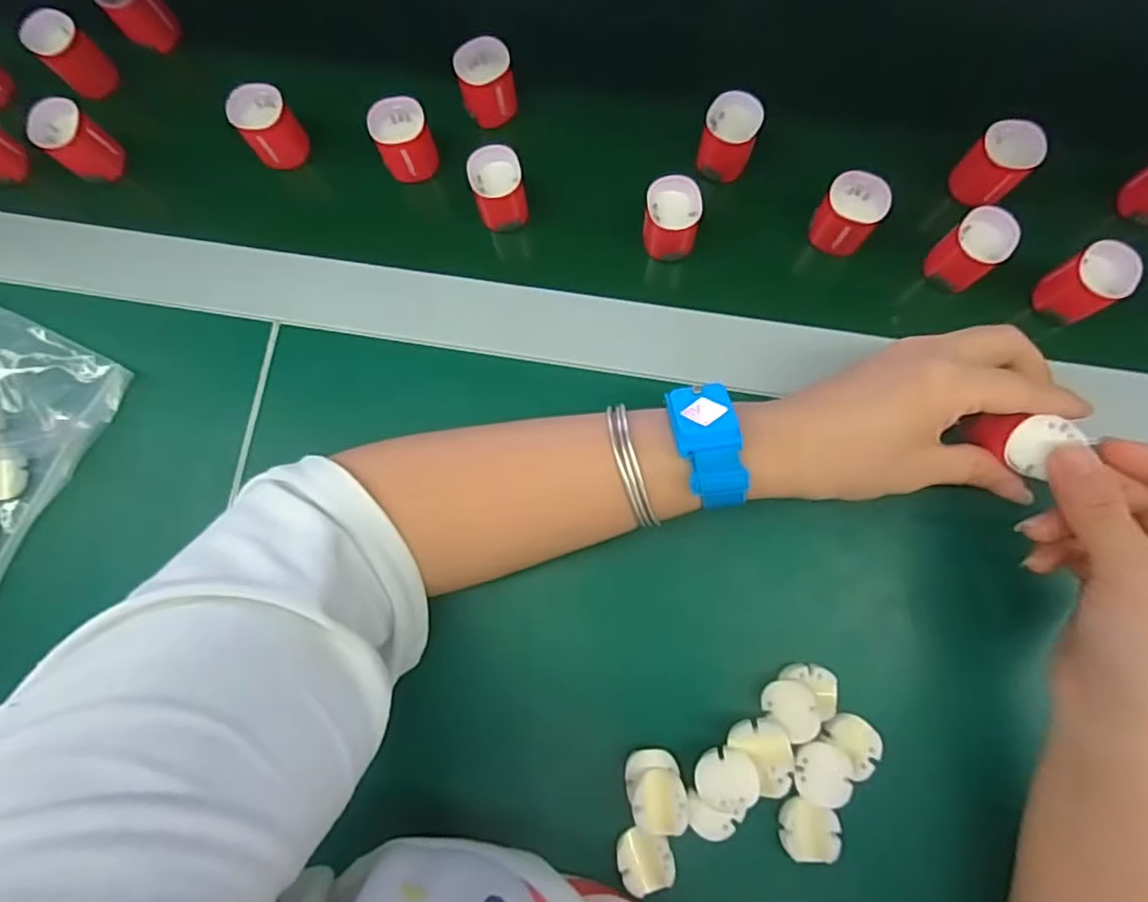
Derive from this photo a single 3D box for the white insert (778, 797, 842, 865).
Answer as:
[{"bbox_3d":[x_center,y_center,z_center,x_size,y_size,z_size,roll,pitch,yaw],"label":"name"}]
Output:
[{"bbox_3d":[0.109,0.175,0.288,0.025,0.006,0.027,-1,81,1],"label":"white insert"}]

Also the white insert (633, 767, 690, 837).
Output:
[{"bbox_3d":[0.040,0.161,0.287,0.024,0.009,0.027,-4,81,1],"label":"white insert"}]

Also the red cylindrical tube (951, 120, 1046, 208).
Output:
[{"bbox_3d":[0.226,-0.154,0.337,0.027,0.036,0.030,-40,82,-3],"label":"red cylindrical tube"}]

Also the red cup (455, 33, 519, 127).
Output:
[{"bbox_3d":[-0.050,-0.210,0.356,0.030,0.029,0.032,0,81,3],"label":"red cup"}]

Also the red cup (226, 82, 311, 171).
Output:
[{"bbox_3d":[-0.173,-0.185,0.358,0.030,0.029,0.036,-31,81,-2],"label":"red cup"}]

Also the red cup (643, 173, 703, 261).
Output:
[{"bbox_3d":[0.053,-0.126,0.340,0.029,0.028,0.033,5,82,4],"label":"red cup"}]

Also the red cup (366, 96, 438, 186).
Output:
[{"bbox_3d":[-0.096,-0.176,0.354,0.031,0.031,0.033,0,81,3],"label":"red cup"}]

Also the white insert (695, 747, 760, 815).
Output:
[{"bbox_3d":[0.069,0.148,0.284,0.028,0.010,0.027,0,81,2],"label":"white insert"}]

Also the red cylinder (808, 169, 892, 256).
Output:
[{"bbox_3d":[0.147,-0.127,0.335,0.030,0.033,0.030,0,81,3],"label":"red cylinder"}]

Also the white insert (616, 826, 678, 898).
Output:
[{"bbox_3d":[0.033,0.189,0.288,0.025,0.006,0.027,0,81,2],"label":"white insert"}]

